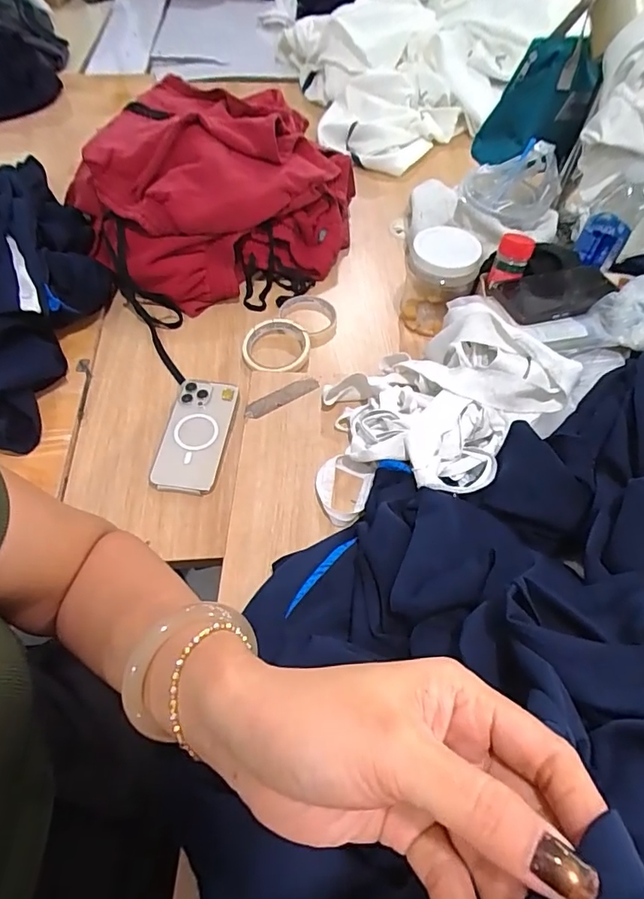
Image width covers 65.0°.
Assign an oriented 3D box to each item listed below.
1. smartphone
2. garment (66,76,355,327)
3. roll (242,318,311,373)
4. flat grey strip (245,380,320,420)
[{"bbox_3d":[-0.157,-0.022,0.629,0.078,0.008,0.158,6,57,2],"label":"smartphone"},{"bbox_3d":[-0.174,-0.401,0.794,0.380,0.178,0.353,1,57,-1],"label":"garment"},{"bbox_3d":[-0.066,-0.144,0.715,0.094,0.028,0.094,1,57,-1],"label":"roll"},{"bbox_3d":[-0.049,-0.064,0.628,0.099,0.005,0.023,-29,73,-17],"label":"flat grey strip"}]

